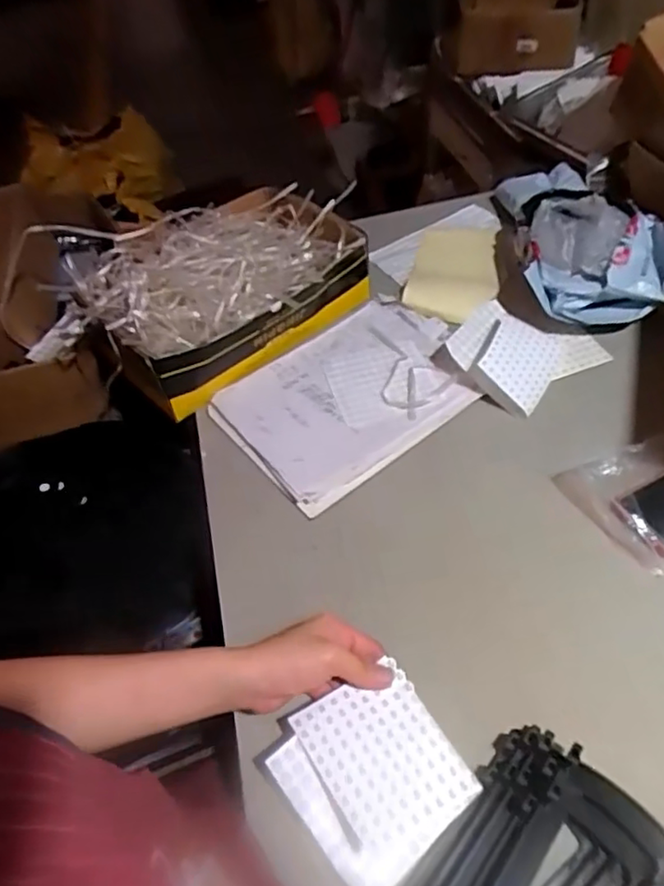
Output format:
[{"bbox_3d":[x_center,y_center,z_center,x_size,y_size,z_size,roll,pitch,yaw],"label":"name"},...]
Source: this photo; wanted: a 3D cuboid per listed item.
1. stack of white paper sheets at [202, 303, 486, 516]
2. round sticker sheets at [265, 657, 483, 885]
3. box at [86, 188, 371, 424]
[{"bbox_3d":[0.025,-0.065,0.772,0.302,0.014,0.224,-36,54,-22],"label":"stack of white paper sheets"},{"bbox_3d":[0.032,0.255,0.484,0.125,0.029,0.129,-33,54,-21],"label":"round sticker sheets"},{"bbox_3d":[-0.148,-0.211,0.836,0.340,0.114,0.256,-38,55,-23],"label":"box"}]

